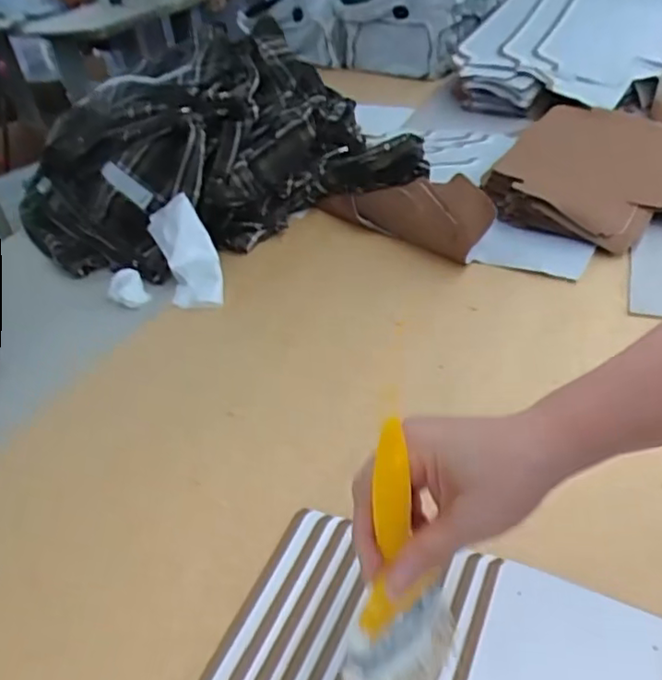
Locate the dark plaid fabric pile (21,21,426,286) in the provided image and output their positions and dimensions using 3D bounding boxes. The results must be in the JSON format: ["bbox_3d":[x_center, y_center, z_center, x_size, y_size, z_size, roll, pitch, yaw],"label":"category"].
[{"bbox_3d":[-0.190,-0.285,0.939,0.539,0.203,0.350,-19,40,-14],"label":"dark plaid fabric pile"}]

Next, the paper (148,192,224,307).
[{"bbox_3d":[-0.187,-0.109,0.817,0.076,0.144,0.026,-20,0,19],"label":"paper"}]

